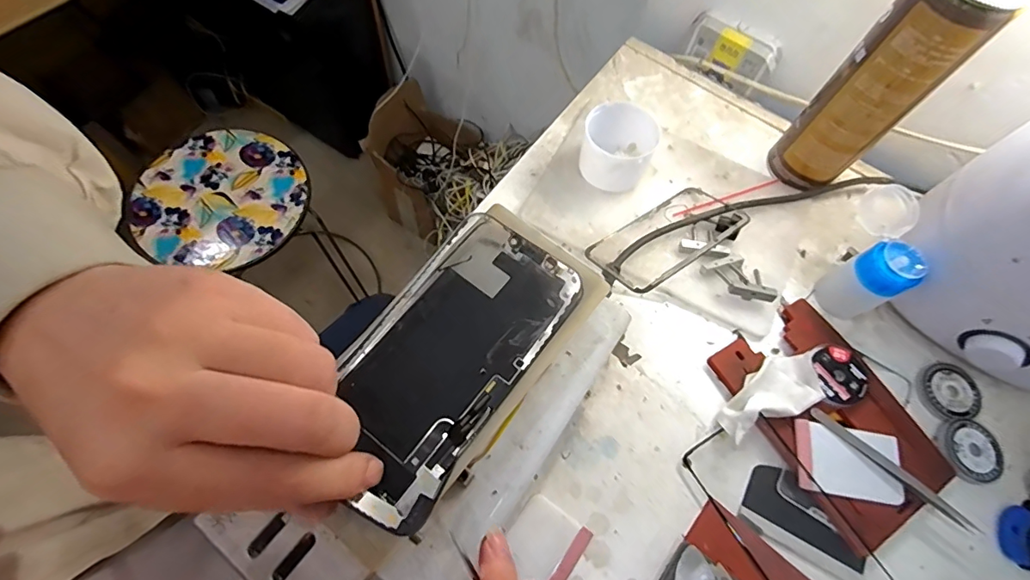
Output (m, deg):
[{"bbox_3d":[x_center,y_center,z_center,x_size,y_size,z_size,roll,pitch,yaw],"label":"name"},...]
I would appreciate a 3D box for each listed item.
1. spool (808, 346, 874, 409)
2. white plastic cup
[{"bbox_3d":[0.261,0.069,0.392,0.046,0.014,0.045,2,67,-4],"label":"spool"},{"bbox_3d":[0.096,-0.128,0.447,0.066,0.052,0.070,2,67,-4],"label":"white plastic cup"}]

